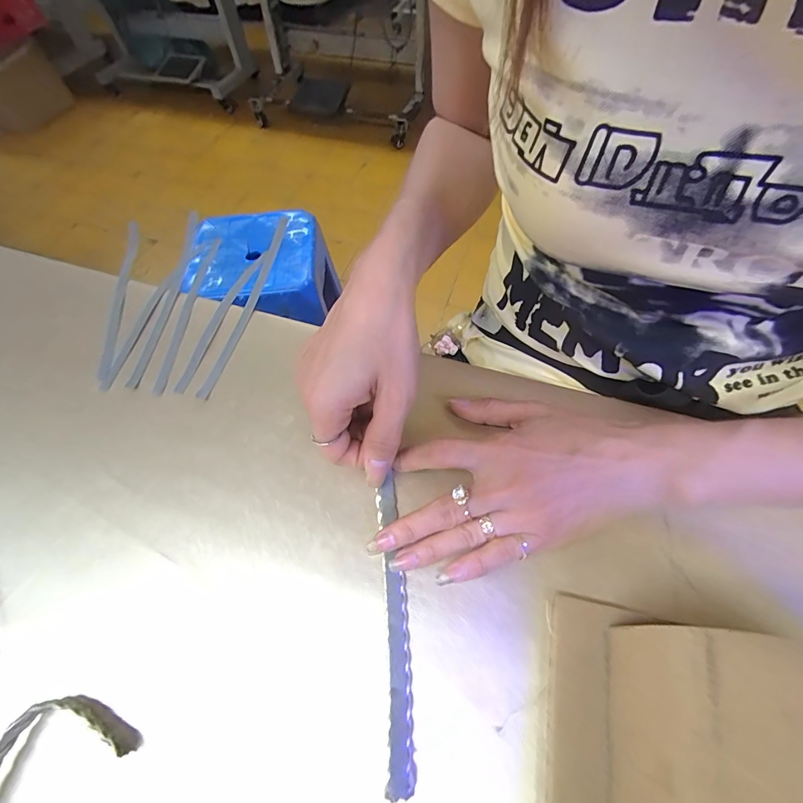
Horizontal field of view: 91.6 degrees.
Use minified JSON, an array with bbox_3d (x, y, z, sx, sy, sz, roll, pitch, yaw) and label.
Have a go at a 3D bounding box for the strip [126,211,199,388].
[{"bbox_3d":[-0.204,-0.098,0.346,0.013,0.005,0.201,3,61,-7],"label":"strip"}]

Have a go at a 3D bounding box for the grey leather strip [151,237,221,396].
[{"bbox_3d":[-0.182,-0.081,0.335,0.010,0.004,0.172,3,61,-1],"label":"grey leather strip"}]

